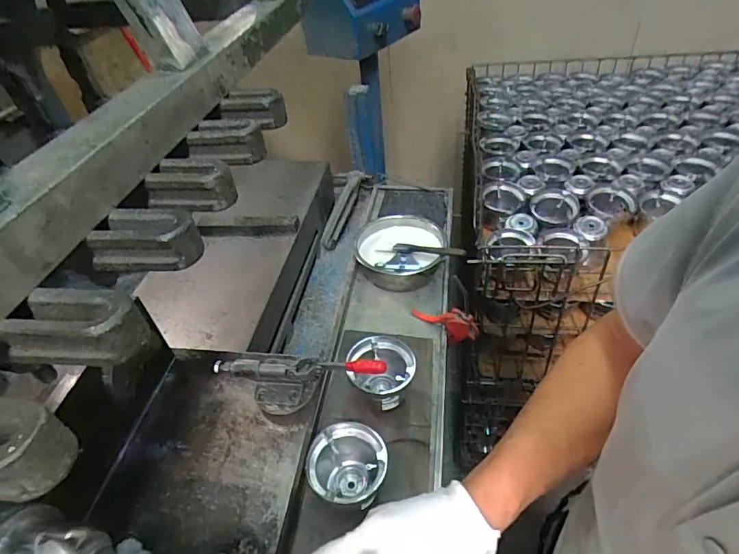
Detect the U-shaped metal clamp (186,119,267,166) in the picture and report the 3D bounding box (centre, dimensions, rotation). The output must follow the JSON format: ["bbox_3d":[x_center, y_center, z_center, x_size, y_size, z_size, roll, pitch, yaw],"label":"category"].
[{"bbox_3d":[-0.115,-0.107,0.363,0.057,0.031,0.029,12,45,21],"label":"U-shaped metal clamp"}]

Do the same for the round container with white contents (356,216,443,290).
[{"bbox_3d":[0.064,-0.044,0.857,0.154,0.072,0.156,-4,41,4],"label":"round container with white contents"}]

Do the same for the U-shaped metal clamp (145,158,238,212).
[{"bbox_3d":[-0.125,-0.066,0.322,0.063,0.028,0.026,-1,42,8],"label":"U-shaped metal clamp"}]

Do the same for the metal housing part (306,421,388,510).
[{"bbox_3d":[-0.027,0.238,0.553,0.092,0.077,0.084,-4,41,4],"label":"metal housing part"}]

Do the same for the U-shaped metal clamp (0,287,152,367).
[{"bbox_3d":[-0.144,0.025,0.224,0.060,0.025,0.032,-2,42,6],"label":"U-shaped metal clamp"}]

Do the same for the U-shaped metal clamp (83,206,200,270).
[{"bbox_3d":[-0.136,-0.023,0.276,0.061,0.027,0.028,-1,42,8],"label":"U-shaped metal clamp"}]

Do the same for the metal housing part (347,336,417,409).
[{"bbox_3d":[0.022,0.138,0.644,0.079,0.070,0.099,-24,44,-18],"label":"metal housing part"}]

